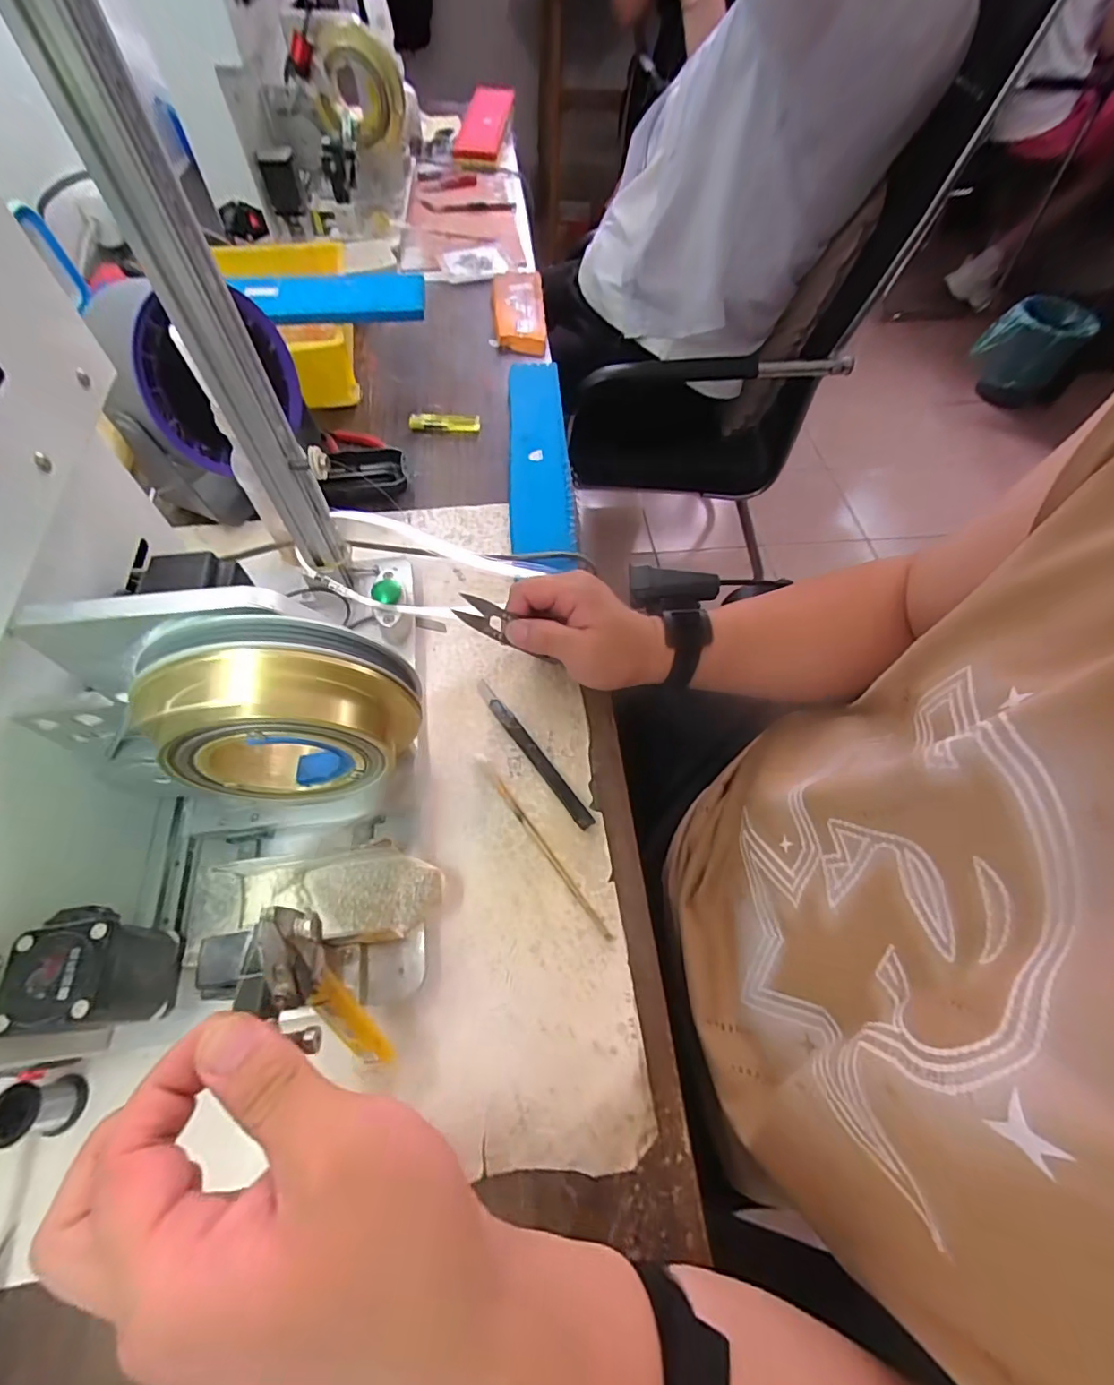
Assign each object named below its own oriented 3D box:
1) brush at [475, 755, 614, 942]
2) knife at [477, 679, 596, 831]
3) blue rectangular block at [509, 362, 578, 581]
[{"bbox_3d":[-0.014,0.106,0.375,0.008,0.004,0.156,-33,67,-17],"label":"brush"},{"bbox_3d":[-0.021,0.045,0.406,0.014,0.008,0.145,-33,67,-17],"label":"knife"},{"bbox_3d":[-0.020,-0.247,0.553,0.064,0.031,0.310,-3,62,-3],"label":"blue rectangular block"}]

